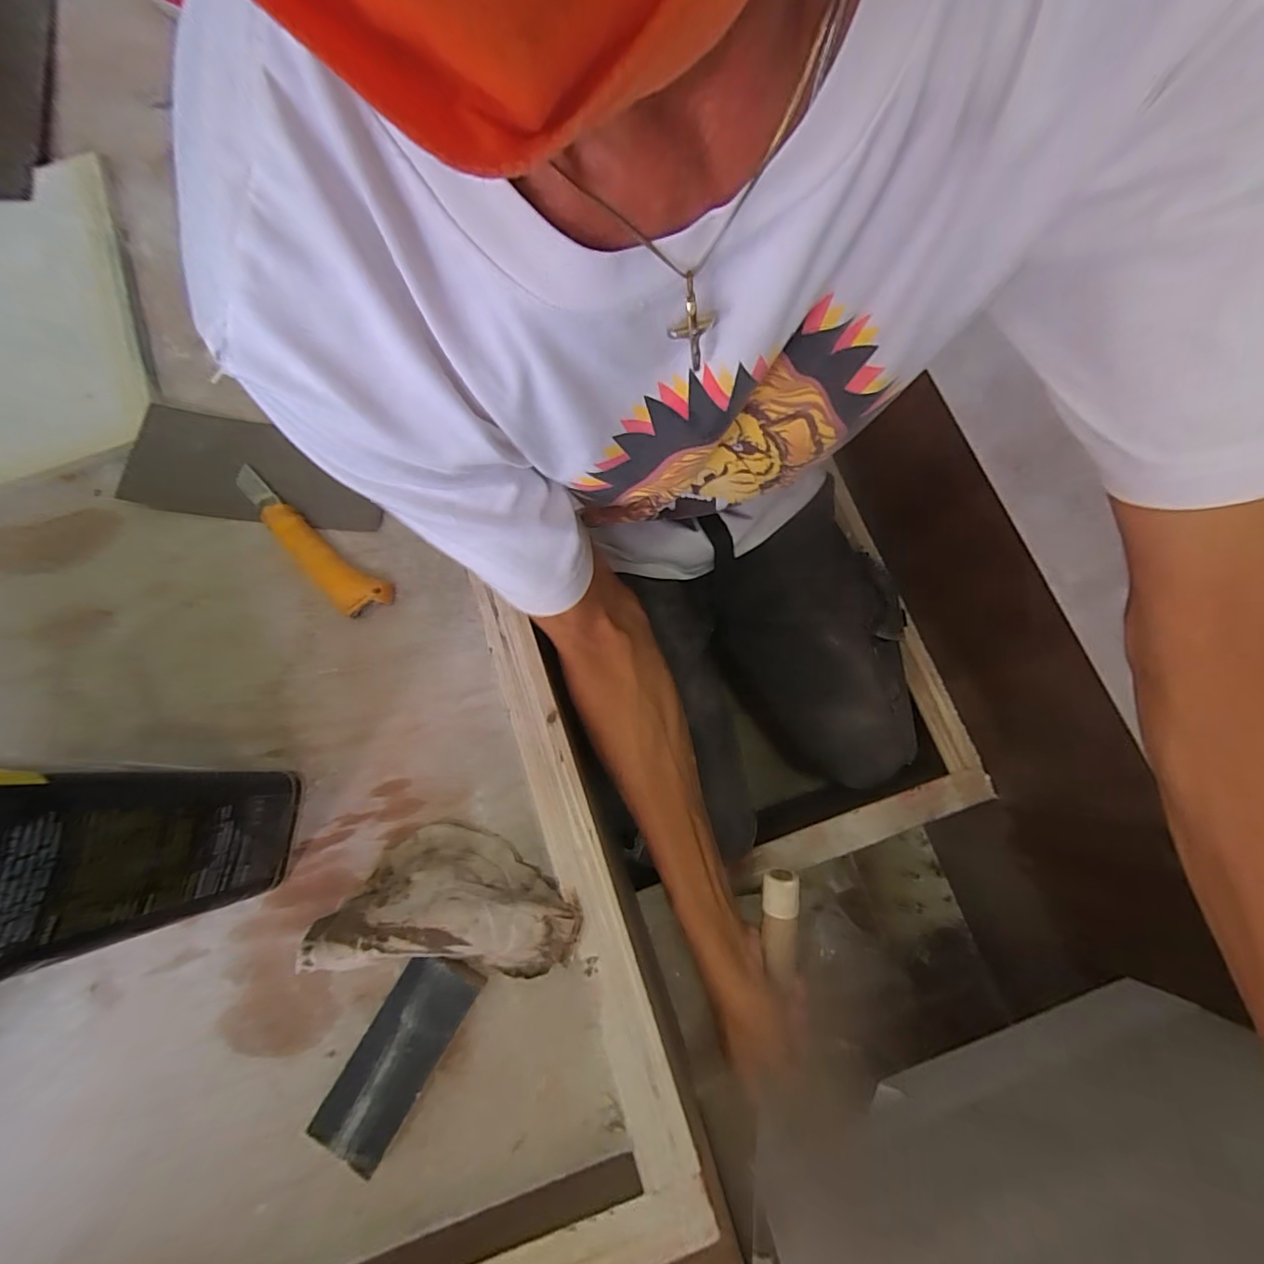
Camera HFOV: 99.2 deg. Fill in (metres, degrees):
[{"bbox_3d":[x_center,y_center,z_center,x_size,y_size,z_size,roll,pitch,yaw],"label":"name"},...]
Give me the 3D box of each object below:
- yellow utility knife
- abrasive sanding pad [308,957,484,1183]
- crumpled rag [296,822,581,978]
[{"bbox_3d":[-0.274,-0.082,0.453,0.038,0.021,0.185,-44,80,-9],"label":"yellow utility knife"},{"bbox_3d":[-0.155,0.282,0.365,0.051,0.023,0.126,30,78,7],"label":"abrasive sanding pad"},{"bbox_3d":[-0.120,0.186,0.368,0.166,0.058,0.085,8,76,2],"label":"crumpled rag"}]

